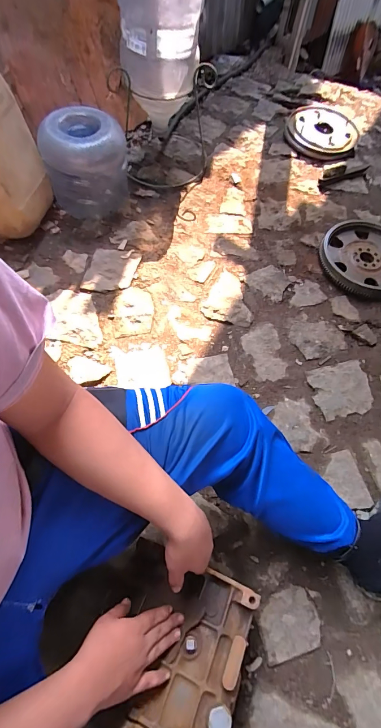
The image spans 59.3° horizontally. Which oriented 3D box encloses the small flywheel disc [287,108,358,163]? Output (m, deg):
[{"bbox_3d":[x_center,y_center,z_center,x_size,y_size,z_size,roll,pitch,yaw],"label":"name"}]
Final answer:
[{"bbox_3d":[0.550,-0.981,1.419,0.321,0.075,0.244,38,69,14],"label":"small flywheel disc"}]

